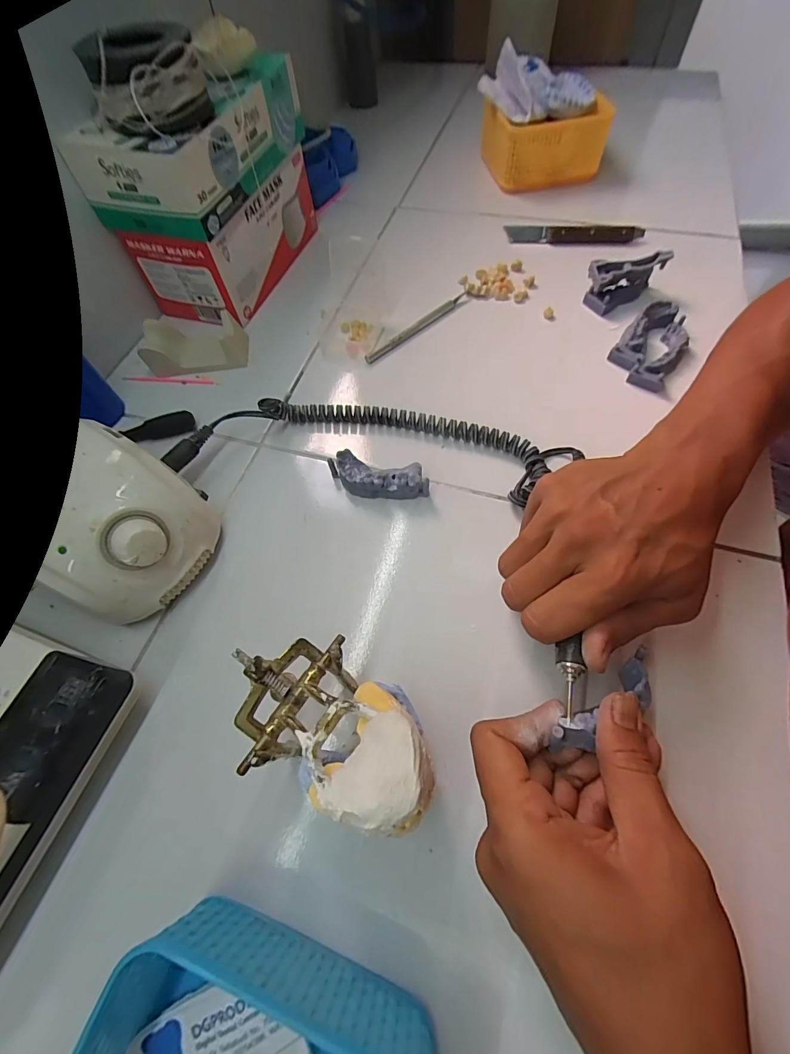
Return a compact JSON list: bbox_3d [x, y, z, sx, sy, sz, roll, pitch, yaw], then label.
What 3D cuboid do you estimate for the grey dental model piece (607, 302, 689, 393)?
[{"bbox_3d":[0.236,-0.168,0.373,0.053,0.023,0.092,35,69,20],"label":"grey dental model piece"}]

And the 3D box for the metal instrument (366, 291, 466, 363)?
[{"bbox_3d":[0.024,-0.202,0.409,0.135,0.011,0.011,-40,67,-18],"label":"metal instrument"}]

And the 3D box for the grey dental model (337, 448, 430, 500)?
[{"bbox_3d":[-0.010,-0.038,0.321,0.072,0.023,0.026,8,63,8],"label":"grey dental model"}]

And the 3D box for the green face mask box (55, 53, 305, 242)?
[{"bbox_3d":[-0.174,-0.355,0.372,0.104,0.069,0.209,17,64,12],"label":"green face mask box"}]

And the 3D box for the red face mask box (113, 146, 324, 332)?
[{"bbox_3d":[-0.172,-0.319,0.442,0.102,0.087,0.202,17,64,12],"label":"red face mask box"}]

